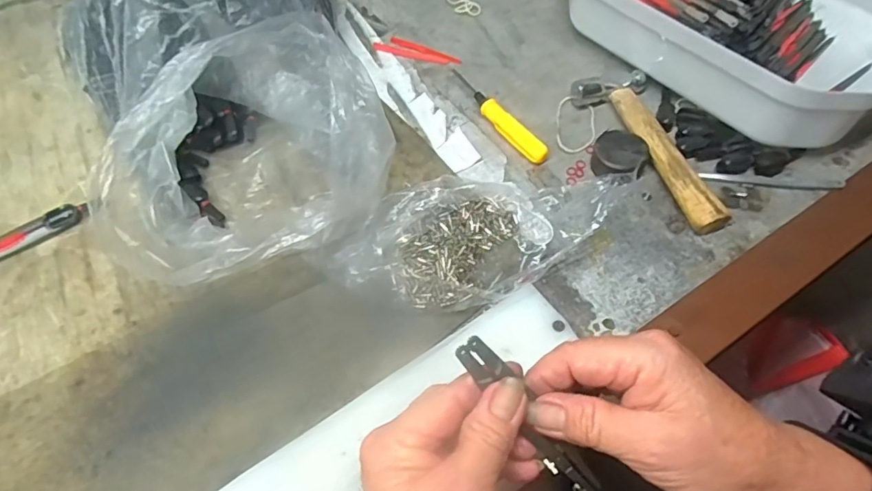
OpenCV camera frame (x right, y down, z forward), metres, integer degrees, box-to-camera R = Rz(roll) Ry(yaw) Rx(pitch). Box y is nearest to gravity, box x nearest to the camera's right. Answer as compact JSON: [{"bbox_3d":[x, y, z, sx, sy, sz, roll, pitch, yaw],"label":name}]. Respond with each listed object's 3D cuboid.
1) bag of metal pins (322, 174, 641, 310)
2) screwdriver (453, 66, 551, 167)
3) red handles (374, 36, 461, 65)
[{"bbox_3d":[0.030,-0.013,0.376,0.191,0.028,0.099,-33,63,-18],"label":"bag of metal pins"},{"bbox_3d":[0.047,-0.108,0.444,0.017,0.013,0.120,-32,63,-17],"label":"screwdriver"},{"bbox_3d":[-0.016,-0.177,0.493,0.080,0.004,0.020,17,60,11],"label":"red handles"}]

